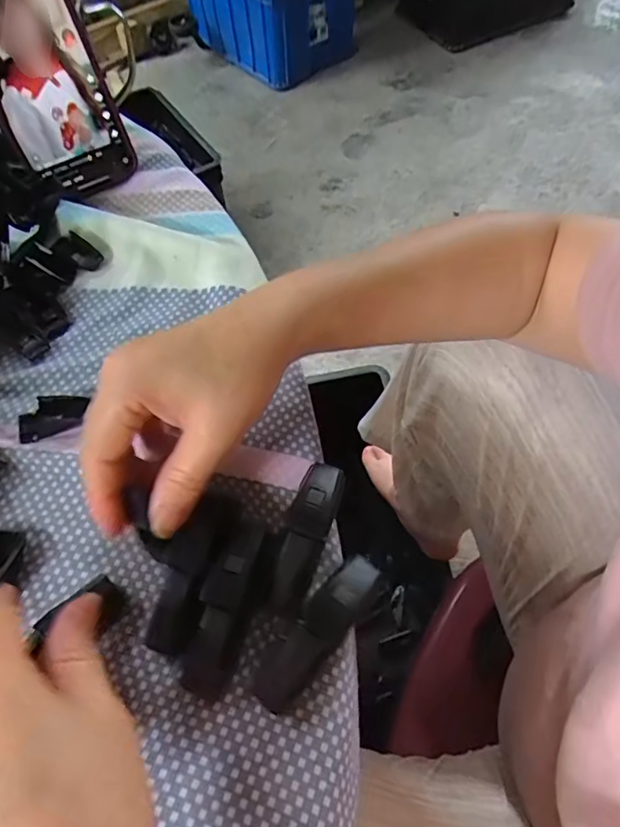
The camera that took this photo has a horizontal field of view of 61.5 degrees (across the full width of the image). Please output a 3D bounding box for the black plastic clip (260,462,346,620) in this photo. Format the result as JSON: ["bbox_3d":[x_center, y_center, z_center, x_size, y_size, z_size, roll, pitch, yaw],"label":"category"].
[{"bbox_3d":[-0.004,0.059,0.250,0.022,0.008,0.073,18,63,11],"label":"black plastic clip"}]

